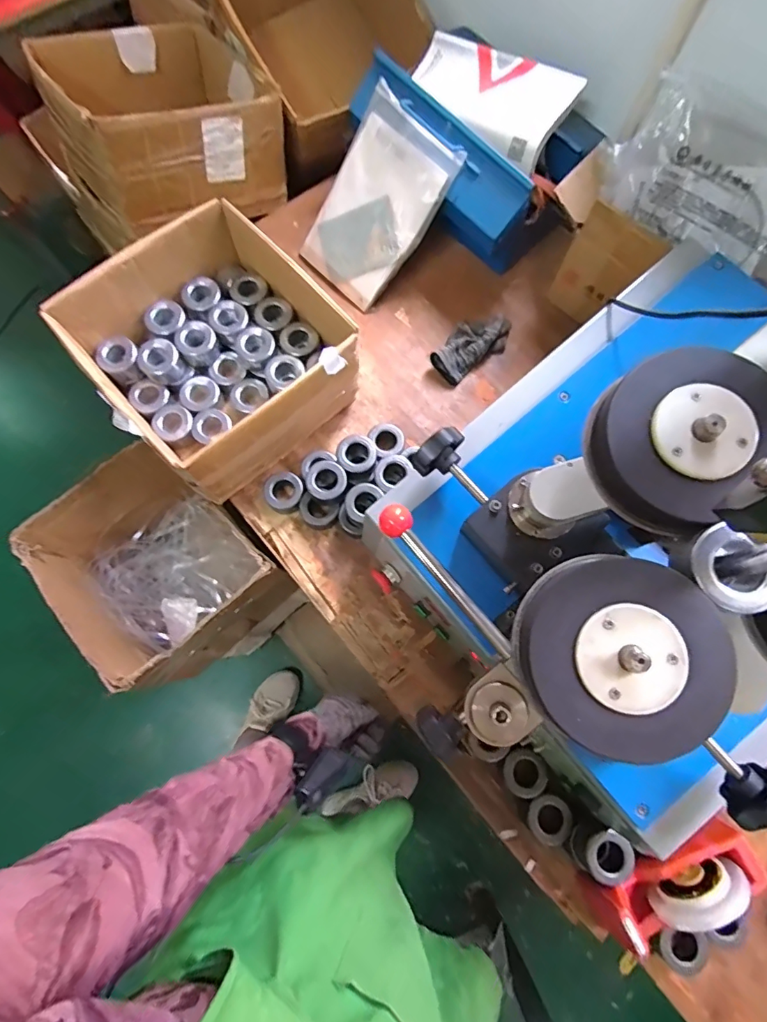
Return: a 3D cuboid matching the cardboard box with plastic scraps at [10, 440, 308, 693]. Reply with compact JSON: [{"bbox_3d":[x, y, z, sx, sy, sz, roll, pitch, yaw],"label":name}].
[{"bbox_3d":[-0.386,0.104,0.871,0.284,0.284,0.310,-40,79,-11],"label":"cardboard box with plastic scraps"}]

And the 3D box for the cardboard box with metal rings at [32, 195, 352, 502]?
[{"bbox_3d":[-0.253,-0.239,0.739,0.327,0.178,0.331,-40,79,-11],"label":"cardboard box with metal rings"}]

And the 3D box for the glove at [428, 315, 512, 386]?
[{"bbox_3d":[0.156,-0.299,0.840,0.163,0.036,0.080,-37,78,-10],"label":"glove"}]

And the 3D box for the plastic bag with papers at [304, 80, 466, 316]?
[{"bbox_3d":[-0.019,-0.517,0.811,0.190,0.029,0.279,47,123,8],"label":"plastic bag with papers"}]

